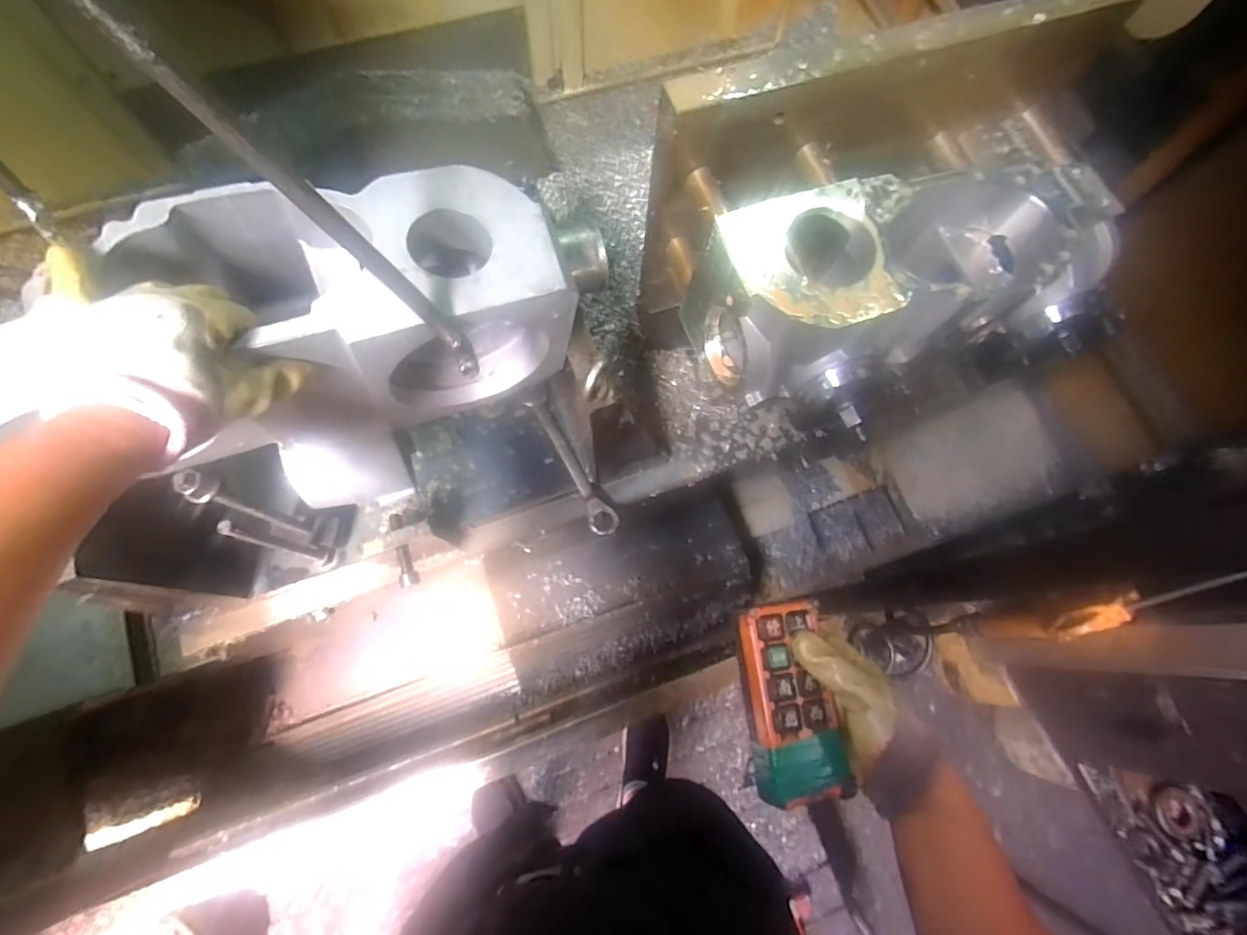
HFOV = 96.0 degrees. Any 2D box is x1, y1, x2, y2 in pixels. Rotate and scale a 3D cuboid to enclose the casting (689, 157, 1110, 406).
[{"bbox_3d":[0.295,-0.192,0.564,0.428,0.130,0.163,-17,71,-8],"label":"casting"}]

